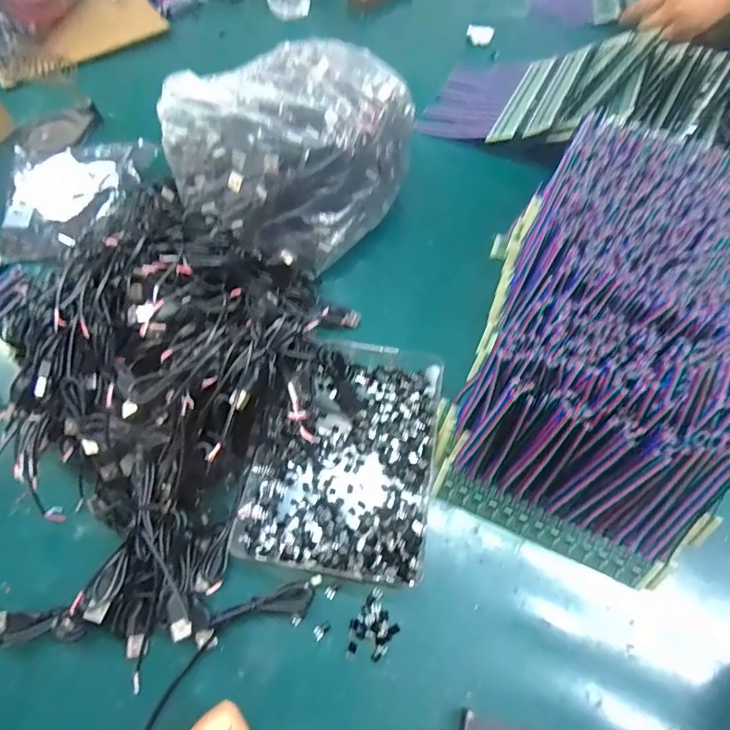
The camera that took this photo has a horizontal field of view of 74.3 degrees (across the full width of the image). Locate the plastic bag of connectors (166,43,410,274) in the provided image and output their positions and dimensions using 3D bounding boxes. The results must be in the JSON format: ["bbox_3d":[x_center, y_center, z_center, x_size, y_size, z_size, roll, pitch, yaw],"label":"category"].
[{"bbox_3d":[-0.060,-0.205,0.466,0.162,0.128,0.215,32,66,16],"label":"plastic bag of connectors"}]

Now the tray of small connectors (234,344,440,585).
[{"bbox_3d":[-0.016,0.068,0.394,0.140,0.023,0.193,9,61,5],"label":"tray of small connectors"}]

